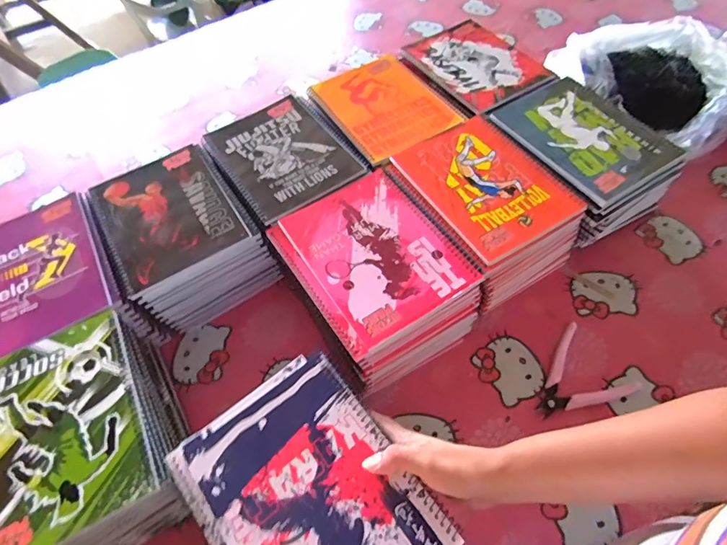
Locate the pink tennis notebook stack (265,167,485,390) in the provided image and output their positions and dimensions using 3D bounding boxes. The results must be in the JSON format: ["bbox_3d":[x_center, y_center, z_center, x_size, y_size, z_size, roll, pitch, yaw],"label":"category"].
[{"bbox_3d":[0.015,0.007,0.520,0.171,0.105,0.217,-32,61,-16],"label":"pink tennis notebook stack"}]

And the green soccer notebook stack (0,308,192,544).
[{"bbox_3d":[-0.280,0.175,0.442,0.166,0.125,0.208,-30,61,-15],"label":"green soccer notebook stack"}]

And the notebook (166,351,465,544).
[{"bbox_3d":[-0.047,0.185,0.354,0.159,0.015,0.206,-34,65,-17],"label":"notebook"}]

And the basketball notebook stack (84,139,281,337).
[{"bbox_3d":[-0.238,-0.053,0.563,0.162,0.093,0.199,-30,60,-15],"label":"basketball notebook stack"}]

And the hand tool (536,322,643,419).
[{"bbox_3d":[0.248,0.125,0.504,0.110,0.010,0.096,-28,63,-14],"label":"hand tool"}]

